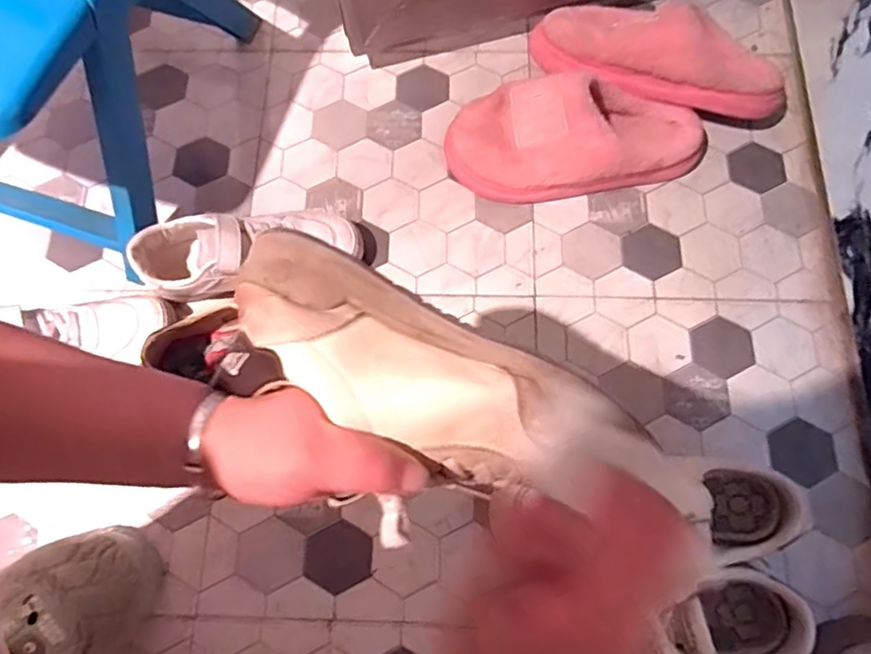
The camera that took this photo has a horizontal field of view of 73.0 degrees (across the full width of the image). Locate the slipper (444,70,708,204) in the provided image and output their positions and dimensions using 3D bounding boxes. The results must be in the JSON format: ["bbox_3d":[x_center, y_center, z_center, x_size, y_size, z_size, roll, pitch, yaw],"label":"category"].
[{"bbox_3d":[0.148,-0.193,0.596,0.266,0.086,0.098,-4,73,0],"label":"slipper"}]

